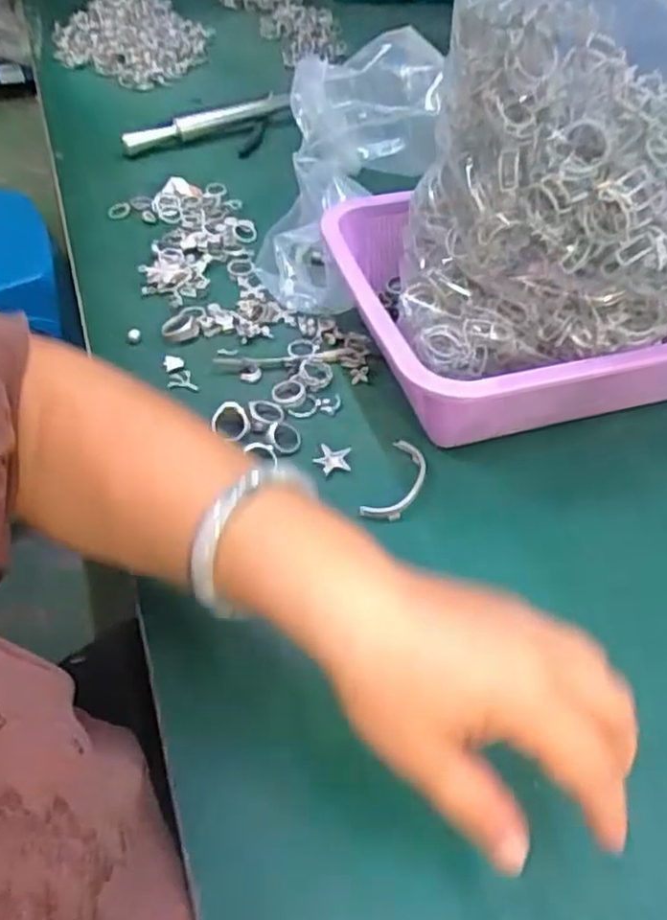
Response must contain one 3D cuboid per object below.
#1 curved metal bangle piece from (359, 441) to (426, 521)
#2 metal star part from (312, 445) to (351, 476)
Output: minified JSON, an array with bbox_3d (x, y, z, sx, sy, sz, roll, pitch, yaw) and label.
[{"bbox_3d":[0.040,0.014,0.434,0.027,0.008,0.069,18,51,14],"label":"curved metal bangle piece"},{"bbox_3d":[-0.001,-0.001,0.453,0.023,0.005,0.021,0,49,-2],"label":"metal star part"}]

